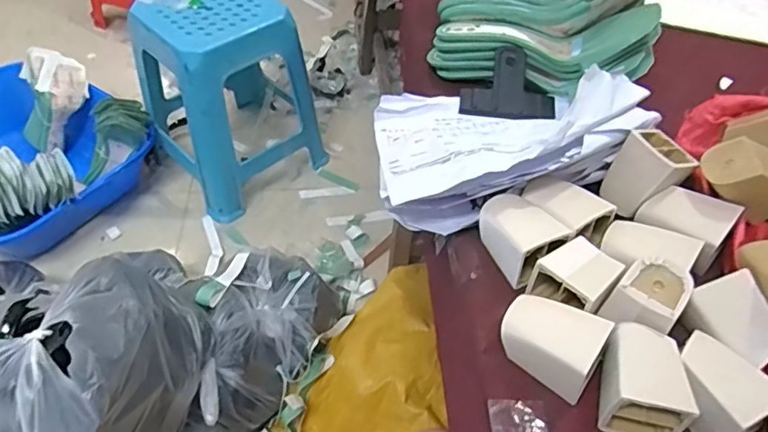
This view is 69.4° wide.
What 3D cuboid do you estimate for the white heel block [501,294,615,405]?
[{"bbox_3d":[0.140,0.108,0.468,0.082,0.056,0.061,30,54,21],"label":"white heel block"}]

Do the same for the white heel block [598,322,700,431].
[{"bbox_3d":[0.208,0.131,0.448,0.060,0.058,0.077,11,50,7],"label":"white heel block"}]

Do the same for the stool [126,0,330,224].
[{"bbox_3d":[-0.409,-0.311,1.431,0.353,0.469,0.345,38,57,26],"label":"stool"}]

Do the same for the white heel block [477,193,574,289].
[{"bbox_3d":[0.127,0.019,0.540,0.068,0.047,0.088,-27,56,-24],"label":"white heel block"}]

